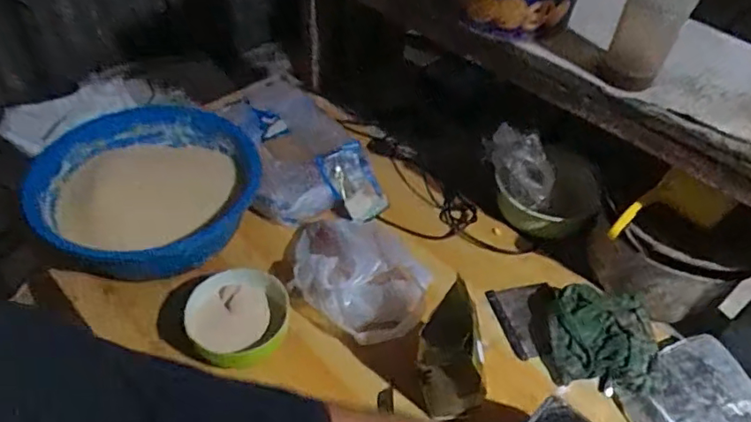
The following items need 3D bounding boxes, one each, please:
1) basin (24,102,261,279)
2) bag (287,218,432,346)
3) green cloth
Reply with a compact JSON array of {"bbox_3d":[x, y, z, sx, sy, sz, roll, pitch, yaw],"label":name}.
[{"bbox_3d":[-0.340,-0.022,0.858,0.317,0.128,0.290,2,46,-2],"label":"basin"},{"bbox_3d":[-0.033,0.080,0.802,0.162,0.097,0.230,-13,48,-16],"label":"bag"},{"bbox_3d":[0.308,0.175,0.783,0.139,0.046,0.140,13,46,9],"label":"green cloth"}]

